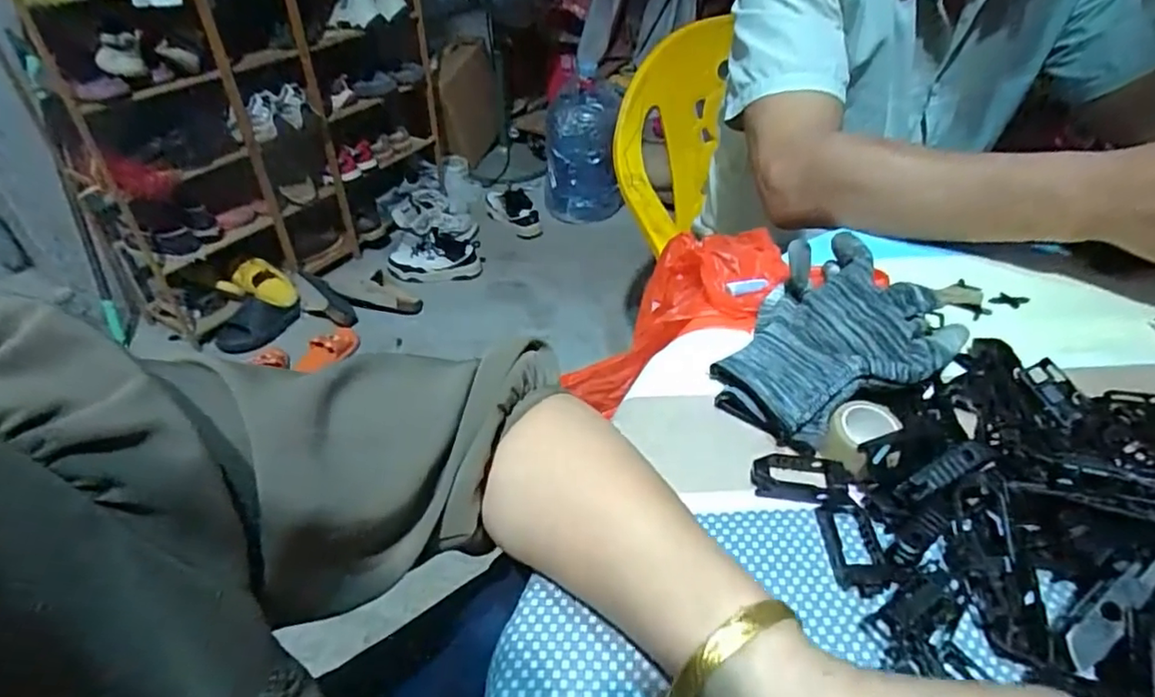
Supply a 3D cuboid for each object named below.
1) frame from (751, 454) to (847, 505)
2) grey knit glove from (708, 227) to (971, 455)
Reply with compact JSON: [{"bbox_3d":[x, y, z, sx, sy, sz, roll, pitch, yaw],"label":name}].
[{"bbox_3d":[0.116,0.069,0.318,0.045,0.013,0.025,5,41,8],"label":"frame"},{"bbox_3d":[0.150,-0.007,0.371,0.143,0.053,0.113,-23,45,-24],"label":"grey knit glove"}]

